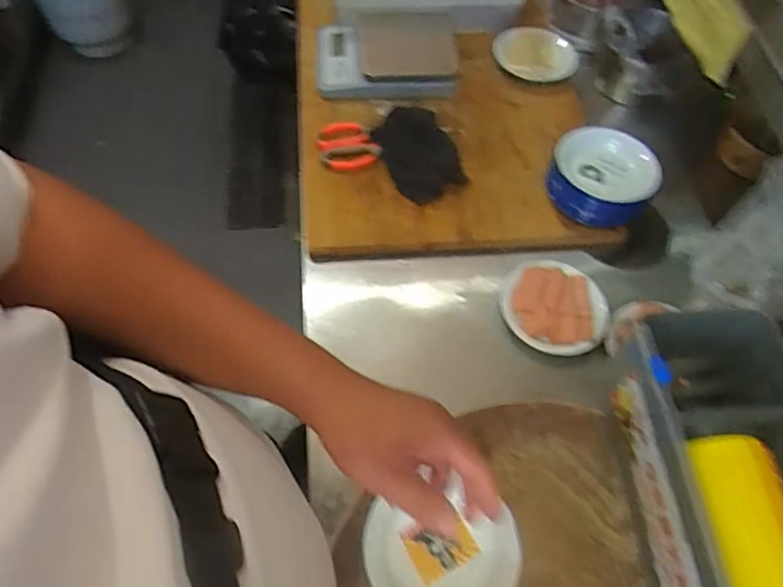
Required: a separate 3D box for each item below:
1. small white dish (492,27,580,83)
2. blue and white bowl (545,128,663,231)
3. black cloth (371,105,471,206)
[{"bbox_3d":[0.252,-0.421,0.953,0.145,0.023,0.129,9,60,3],"label":"small white dish"},{"bbox_3d":[0.294,-0.165,0.775,0.140,0.069,0.131,26,62,12],"label":"blue and white bowl"},{"bbox_3d":[0.041,-0.203,0.791,0.099,0.059,0.136,-22,63,-14],"label":"black cloth"}]

